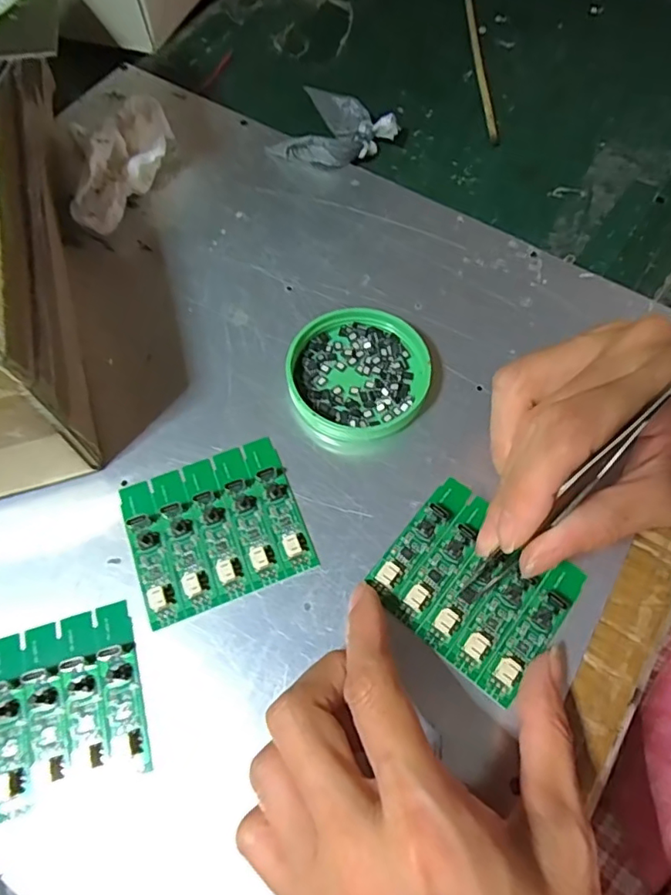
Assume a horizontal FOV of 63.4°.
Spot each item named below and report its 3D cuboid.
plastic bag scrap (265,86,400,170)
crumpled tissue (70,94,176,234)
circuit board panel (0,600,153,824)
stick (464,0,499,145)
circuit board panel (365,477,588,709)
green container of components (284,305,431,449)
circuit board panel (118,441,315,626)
[{"bbox_3d":[0.003,-0.191,0.322,0.066,0.019,0.066,20,67,8],"label":"plastic bag scrap"},{"bbox_3d":[-0.114,-0.154,0.293,0.032,0.036,0.086,19,67,8],"label":"crumpled tissue"},{"bbox_3d":[-0.106,0.096,0.200,0.068,0.004,0.060,-16,67,-7],"label":"circuit board panel"},{"bbox_3d":[0.096,-0.269,0.367,0.008,0.006,0.179,0,66,-1],"label":"stick"},{"bbox_3d":[0.055,0.053,0.216,0.068,0.006,0.060,39,71,15],"label":"circuit board panel"},{"bbox_3d":[0.010,-0.033,0.250,0.060,0.015,0.065,35,70,14],"label":"green container of components"},{"bbox_3d":[-0.050,0.033,0.226,0.068,0.006,0.061,-20,67,-9],"label":"circuit board panel"}]

